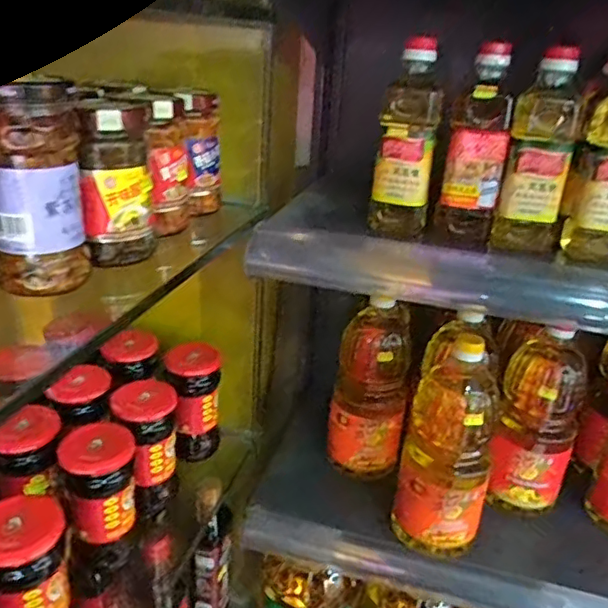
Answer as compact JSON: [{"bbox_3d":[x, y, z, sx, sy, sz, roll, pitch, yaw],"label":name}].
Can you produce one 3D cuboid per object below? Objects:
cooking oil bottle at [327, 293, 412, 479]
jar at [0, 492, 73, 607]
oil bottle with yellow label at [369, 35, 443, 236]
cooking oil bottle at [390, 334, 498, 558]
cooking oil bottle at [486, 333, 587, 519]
[{"bbox_3d":[0.098,0.107,0.834,0.098,0.237,0.127,8,25,10],"label":"cooking oil bottle"},{"bbox_3d":[-0.216,0.221,0.457,0.060,0.124,0.062,3,24,-1],"label":"jar"},{"bbox_3d":[0.109,-0.174,0.623,0.058,0.196,0.048,2,24,-2],"label":"oil bottle with yellow label"},{"bbox_3d":[0.169,0.168,0.684,0.099,0.266,0.081,11,25,16],"label":"cooking oil bottle"},{"bbox_3d":[0.303,0.166,0.762,0.098,0.229,0.110,13,26,21],"label":"cooking oil bottle"}]

